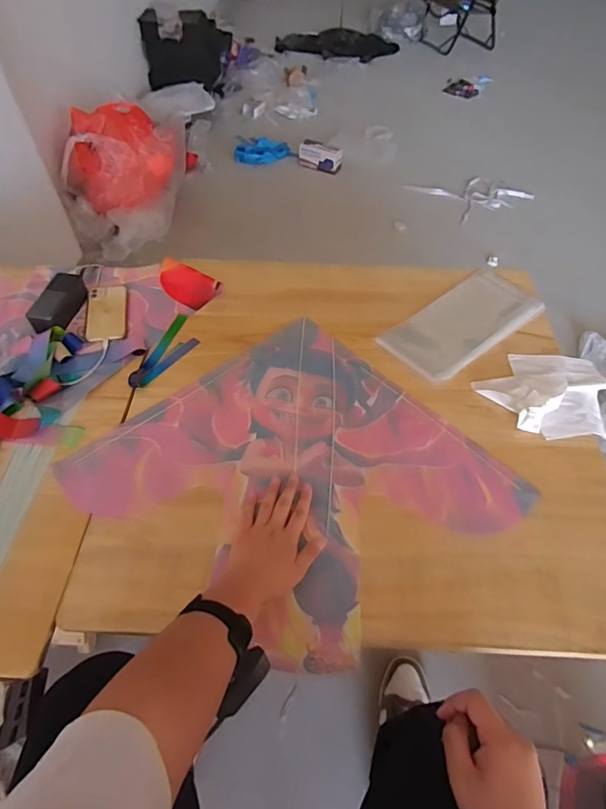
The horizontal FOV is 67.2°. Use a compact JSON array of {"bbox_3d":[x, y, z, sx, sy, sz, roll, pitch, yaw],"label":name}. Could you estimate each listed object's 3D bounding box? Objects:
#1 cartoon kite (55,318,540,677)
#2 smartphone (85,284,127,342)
[{"bbox_3d":[-0.015,0.116,0.693,0.502,0.024,0.486,-35,61,-23],"label":"cartoon kite"},{"bbox_3d":[-0.395,-0.185,0.921,0.077,0.004,0.158,-4,56,-12],"label":"smartphone"}]

